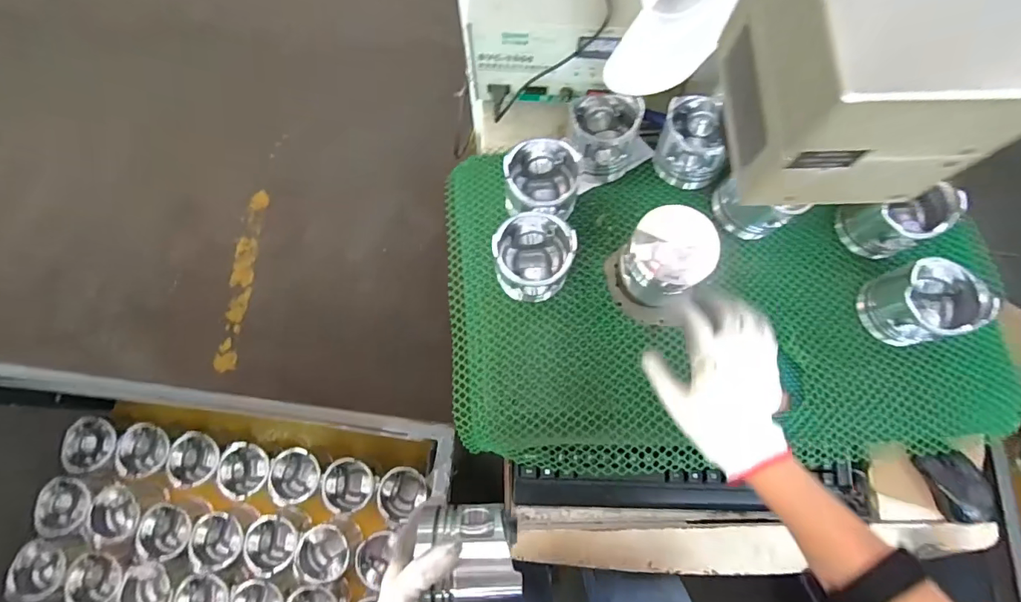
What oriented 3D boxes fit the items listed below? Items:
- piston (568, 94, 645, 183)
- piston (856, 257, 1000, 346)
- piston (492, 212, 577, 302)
[{"bbox_3d":[0.119,-0.219,0.636,0.091,0.078,0.101,11,75,2],"label":"piston"},{"bbox_3d":[0.488,0.003,0.577,0.089,0.087,0.088,0,75,-1],"label":"piston"},{"bbox_3d":[0.027,-0.050,0.578,0.091,0.084,0.092,0,75,-1],"label":"piston"}]

